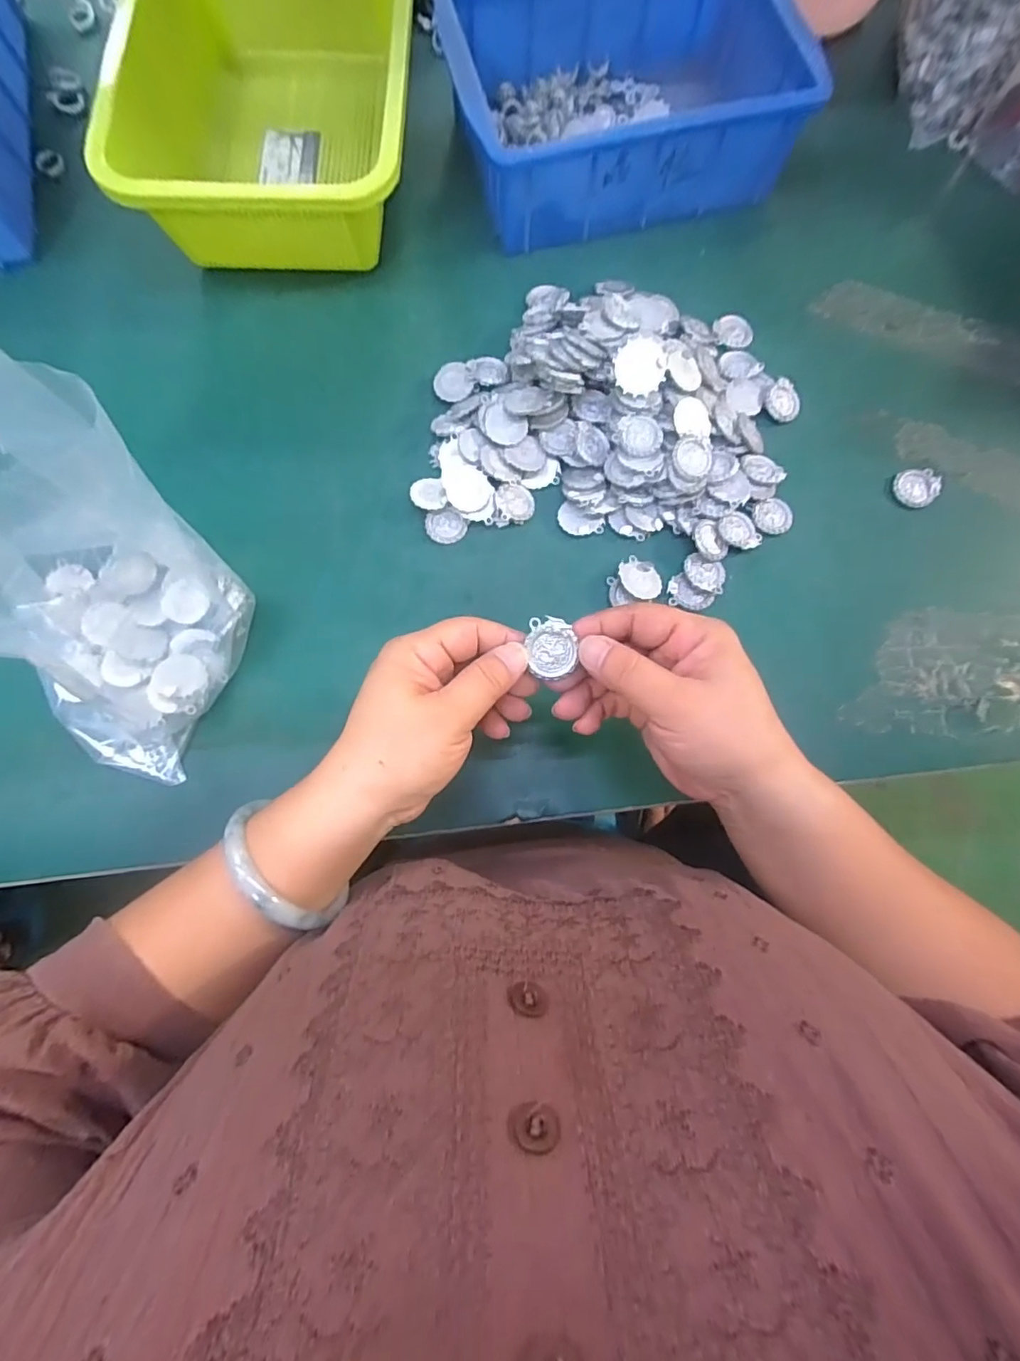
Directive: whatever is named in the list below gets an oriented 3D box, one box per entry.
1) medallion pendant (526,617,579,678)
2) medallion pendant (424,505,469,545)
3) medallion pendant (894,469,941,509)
[{"bbox_3d":[0.021,-0.016,0.269,0.023,0.004,0.031,-3,103,5],"label":"medallion pendant"},{"bbox_3d":[-0.042,-0.104,0.366,0.026,0.006,0.024,-17,79,-5],"label":"medallion pendant"},{"bbox_3d":[0.283,-0.134,0.379,0.032,0.004,0.027,-34,81,-8],"label":"medallion pendant"}]

